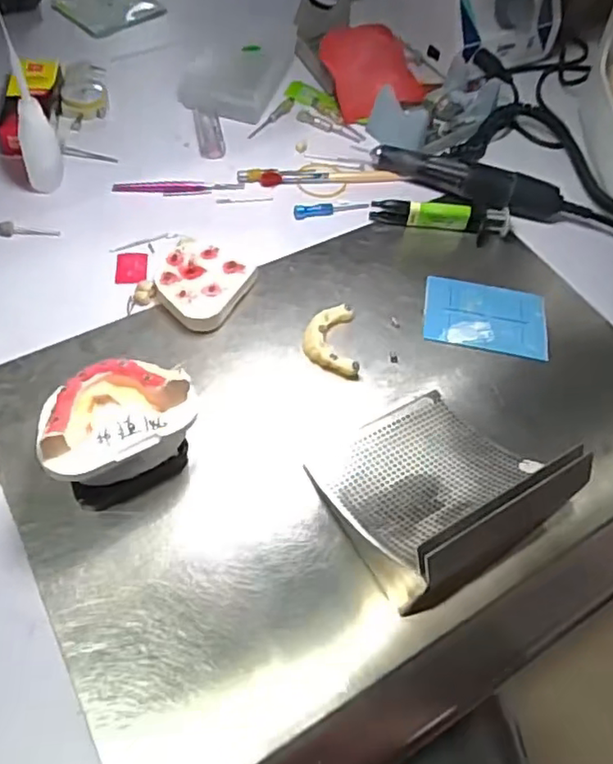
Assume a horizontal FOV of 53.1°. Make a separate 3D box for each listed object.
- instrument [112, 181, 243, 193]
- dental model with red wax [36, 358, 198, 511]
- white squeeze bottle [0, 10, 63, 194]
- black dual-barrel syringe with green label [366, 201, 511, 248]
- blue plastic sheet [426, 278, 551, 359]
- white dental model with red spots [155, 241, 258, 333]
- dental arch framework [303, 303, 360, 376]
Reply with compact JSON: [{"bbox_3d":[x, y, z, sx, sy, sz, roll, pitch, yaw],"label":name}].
[{"bbox_3d":[-0.098,-0.152,0.472,0.098,0.004,0.013,-3,58,-7],"label":"instrument"},{"bbox_3d":[-0.101,0.023,0.331,0.079,0.054,0.062,-25,63,-19],"label":"dental model with red wax"},{"bbox_3d":[-0.192,-0.185,0.419,0.026,0.115,0.033,-20,62,-16],"label":"white squeeze bottle"},{"bbox_3d":[0.102,-0.125,0.463,0.104,0.021,0.018,5,58,-2],"label":"black dual-barrel syringe with green label"},{"bbox_3d":[0.125,-0.047,0.424,0.083,0.004,0.059,9,58,1],"label":"blue plastic sheet"},{"bbox_3d":[-0.072,-0.065,0.412,0.056,0.019,0.064,27,60,12],"label":"white dental model with red spots"},{"bbox_3d":[0.015,-0.028,0.398,0.033,0.011,0.053,1,58,-4],"label":"dental arch framework"}]

